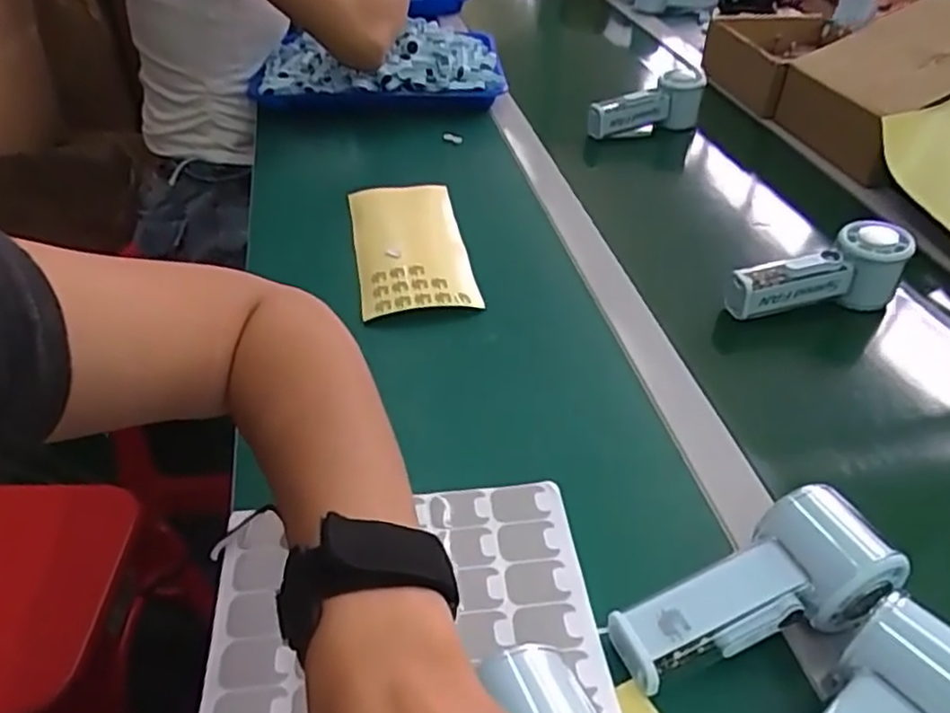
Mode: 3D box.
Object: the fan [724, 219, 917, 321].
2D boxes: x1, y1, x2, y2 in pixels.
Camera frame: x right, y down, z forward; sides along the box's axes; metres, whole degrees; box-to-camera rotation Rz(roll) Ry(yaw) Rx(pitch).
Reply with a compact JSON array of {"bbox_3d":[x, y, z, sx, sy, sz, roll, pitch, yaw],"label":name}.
[{"bbox_3d":[0.294,-0.065,0.611,0.154,0.058,0.047,-15,42,0],"label":"fan"}]

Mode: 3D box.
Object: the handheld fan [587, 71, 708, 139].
[{"bbox_3d":[0.217,-0.315,0.884,0.157,0.063,0.053,-24,47,-26],"label":"handheld fan"}]

